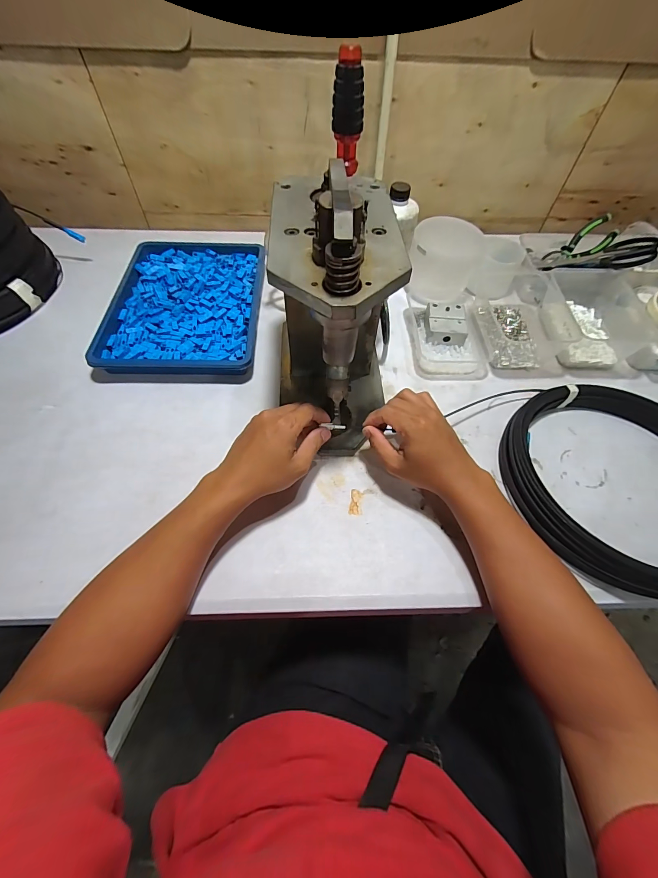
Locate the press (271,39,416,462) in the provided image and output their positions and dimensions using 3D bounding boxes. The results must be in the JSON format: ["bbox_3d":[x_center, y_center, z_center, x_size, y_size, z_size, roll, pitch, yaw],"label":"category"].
[{"bbox_3d":[0.011,-0.179,0.409,0.141,0.288,0.286,1,58,-1],"label":"press"}]

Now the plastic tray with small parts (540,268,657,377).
[{"bbox_3d":[0.441,-0.199,0.564,0.141,0.064,0.178,3,58,-1],"label":"plastic tray with small parts"}]

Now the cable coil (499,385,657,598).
[{"bbox_3d":[0.366,0.048,0.425,0.268,0.042,0.275,1,58,-2],"label":"cable coil"}]

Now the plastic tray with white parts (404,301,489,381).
[{"bbox_3d":[0.200,-0.171,0.571,0.120,0.043,0.156,0,58,-2],"label":"plastic tray with white parts"}]

